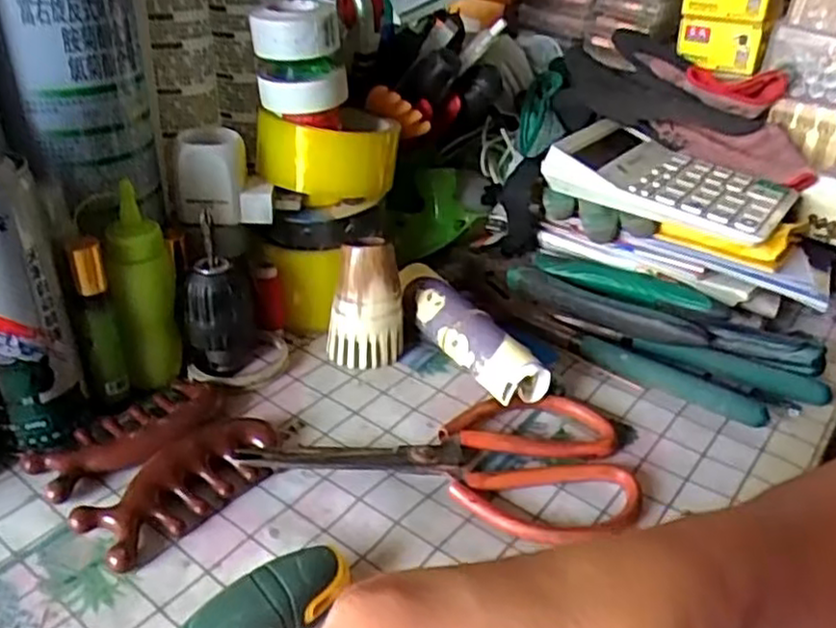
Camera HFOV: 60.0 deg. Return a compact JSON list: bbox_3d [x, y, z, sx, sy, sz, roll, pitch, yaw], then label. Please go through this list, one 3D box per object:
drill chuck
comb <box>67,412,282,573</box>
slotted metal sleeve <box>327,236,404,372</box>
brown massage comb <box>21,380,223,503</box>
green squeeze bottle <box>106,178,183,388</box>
[{"bbox_3d":[-0.118,0.002,0.435,0.039,0.072,0.033,-7,33,-16],"label":"drill chuck"},{"bbox_3d":[-0.116,0.082,0.360,0.041,0.020,0.100,21,36,27],"label":"comb"},{"bbox_3d":[-0.032,-0.006,0.453,0.034,0.080,0.037,25,38,31],"label":"slotted metal sleeve"},{"bbox_3d":[-0.151,0.063,0.387,0.045,0.017,0.101,27,39,34],"label":"brown massage comb"},{"bbox_3d":[-0.154,-0.013,0.411,0.030,0.119,0.033,-7,33,-16],"label":"green squeeze bottle"}]

